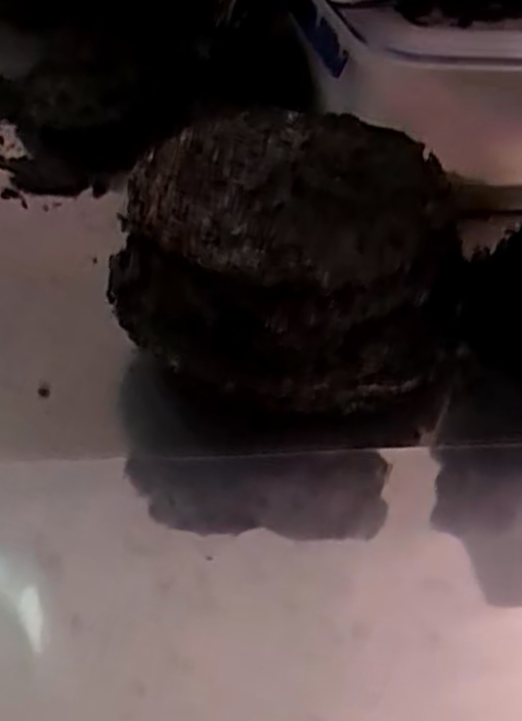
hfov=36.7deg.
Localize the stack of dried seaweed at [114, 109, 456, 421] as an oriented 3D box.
[{"bbox_3d":[0.012,-0.058,0.524,0.204,0.141,0.192,-17,47,-23],"label":"stack of dried seaweed"}]

